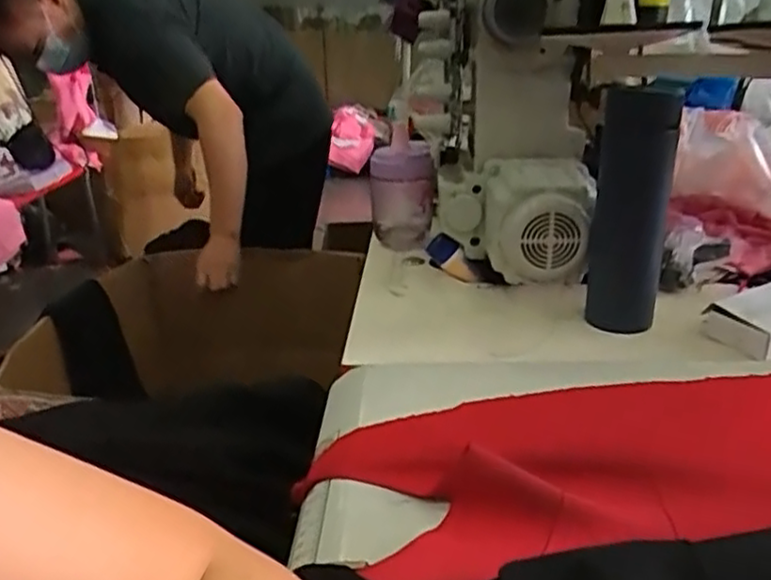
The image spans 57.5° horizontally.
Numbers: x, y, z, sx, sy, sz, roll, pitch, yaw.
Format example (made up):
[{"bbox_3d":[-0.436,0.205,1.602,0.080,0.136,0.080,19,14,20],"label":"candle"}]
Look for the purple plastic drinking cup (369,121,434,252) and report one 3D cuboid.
[{"bbox_3d":[0.022,-0.130,0.901,0.072,0.139,0.078,-1,22,0],"label":"purple plastic drinking cup"}]

